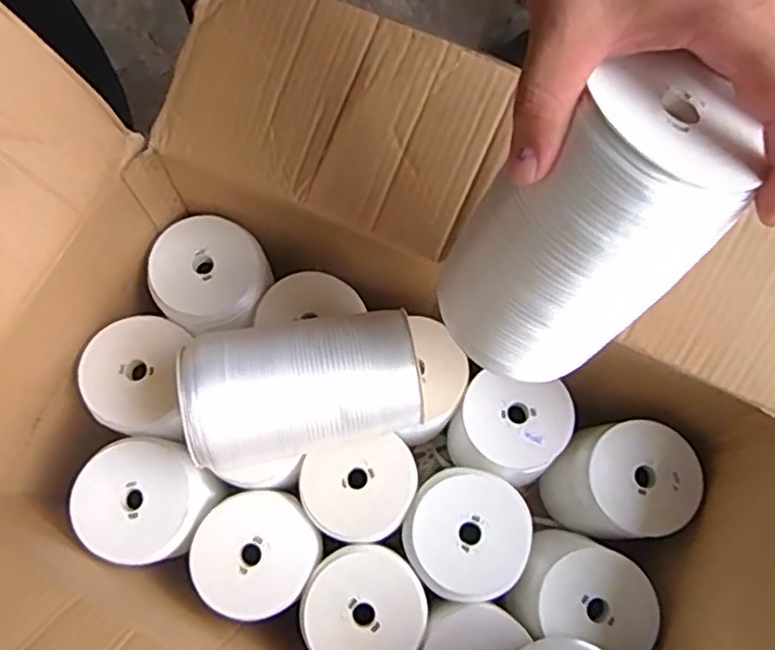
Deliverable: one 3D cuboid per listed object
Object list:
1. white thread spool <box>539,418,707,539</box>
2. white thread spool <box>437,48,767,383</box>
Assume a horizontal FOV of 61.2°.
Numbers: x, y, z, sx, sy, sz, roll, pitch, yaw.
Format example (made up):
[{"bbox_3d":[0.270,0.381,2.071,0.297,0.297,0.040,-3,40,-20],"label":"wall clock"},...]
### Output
[{"bbox_3d":[0.180,0.123,0.524,0.086,0.118,0.080,0,76,-2],"label":"white thread spool"},{"bbox_3d":[0.082,-0.035,0.290,0.080,0.150,0.065,45,45,9],"label":"white thread spool"}]

